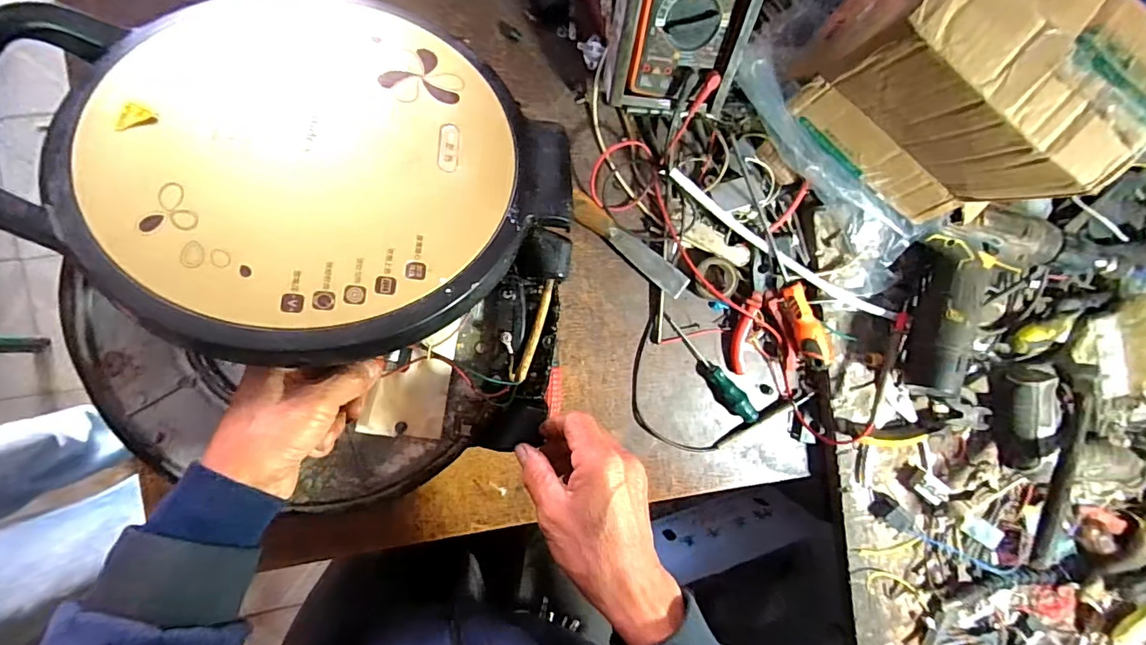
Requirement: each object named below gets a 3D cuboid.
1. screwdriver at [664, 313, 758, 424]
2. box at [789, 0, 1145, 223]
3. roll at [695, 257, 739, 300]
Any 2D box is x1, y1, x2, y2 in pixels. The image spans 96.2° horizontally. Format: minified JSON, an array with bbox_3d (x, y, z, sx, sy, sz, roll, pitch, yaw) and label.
[{"bbox_3d":[0.138,0.051,0.526,0.139,0.017,0.026,44,88,-9],"label":"screwdriver"},{"bbox_3d":[0.291,-0.168,0.398,0.185,0.188,0.096,37,89,-9],"label":"box"},{"bbox_3d":[0.142,-0.044,0.508,0.042,0.010,0.040,-31,98,-5],"label":"roll"}]

